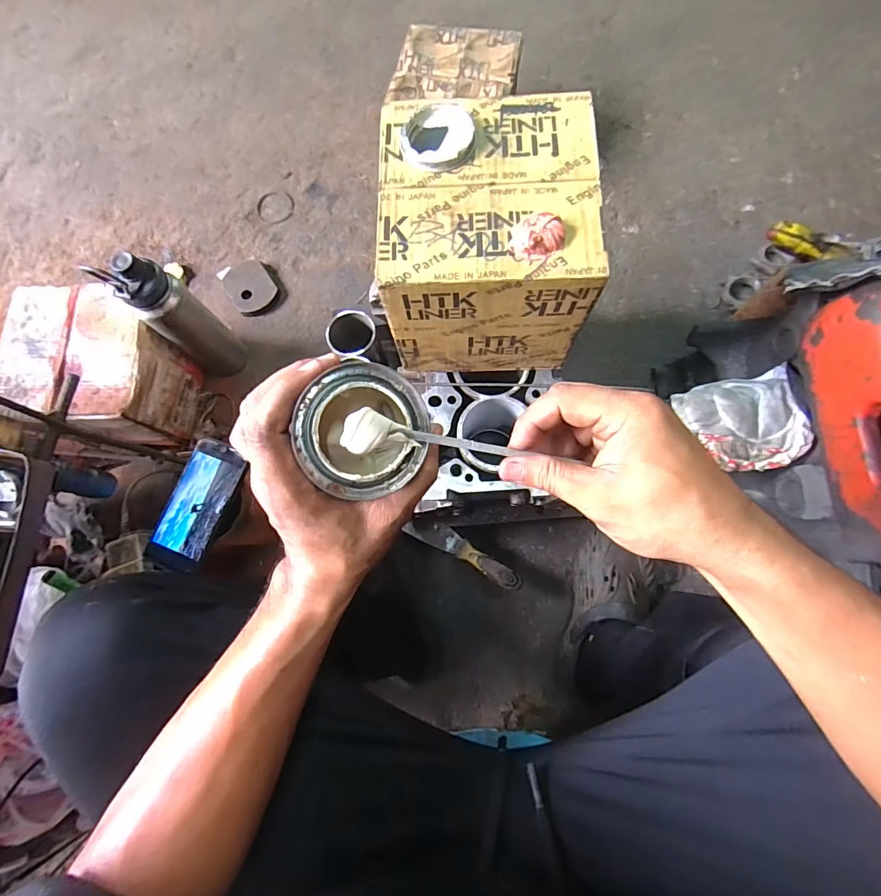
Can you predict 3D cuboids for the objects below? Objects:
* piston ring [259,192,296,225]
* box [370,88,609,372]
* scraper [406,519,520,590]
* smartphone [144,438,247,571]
[{"bbox_3d":[-0.342,-0.500,0.909,0.075,0.006,0.080,-6,77,0],"label":"piston ring"},{"bbox_3d":[0.041,-0.196,0.429,0.174,0.162,0.178,-2,77,3],"label":"box"},{"bbox_3d":[0.037,0.156,0.664,0.187,0.017,0.036,28,80,9],"label":"scraper"},{"bbox_3d":[-0.312,0.072,0.560,0.078,0.007,0.163,19,78,7],"label":"smartphone"}]

